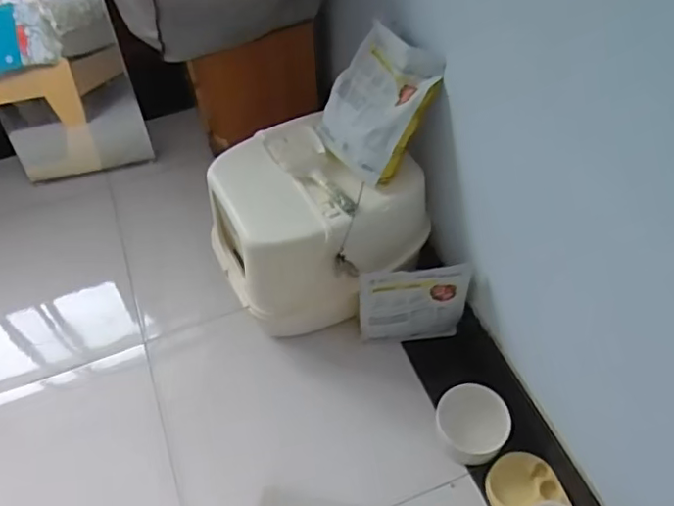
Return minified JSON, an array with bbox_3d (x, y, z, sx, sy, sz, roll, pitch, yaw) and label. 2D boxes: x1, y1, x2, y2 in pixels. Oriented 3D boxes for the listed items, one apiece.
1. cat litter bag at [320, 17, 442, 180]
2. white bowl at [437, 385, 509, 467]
[{"bbox_3d":[0.085,-0.333,1.304,0.073,0.292,0.247,9,29,-50],"label":"cat litter bag"},{"bbox_3d":[0.305,0.391,1.342,0.158,0.094,0.160,-1,52,2],"label":"white bowl"}]

